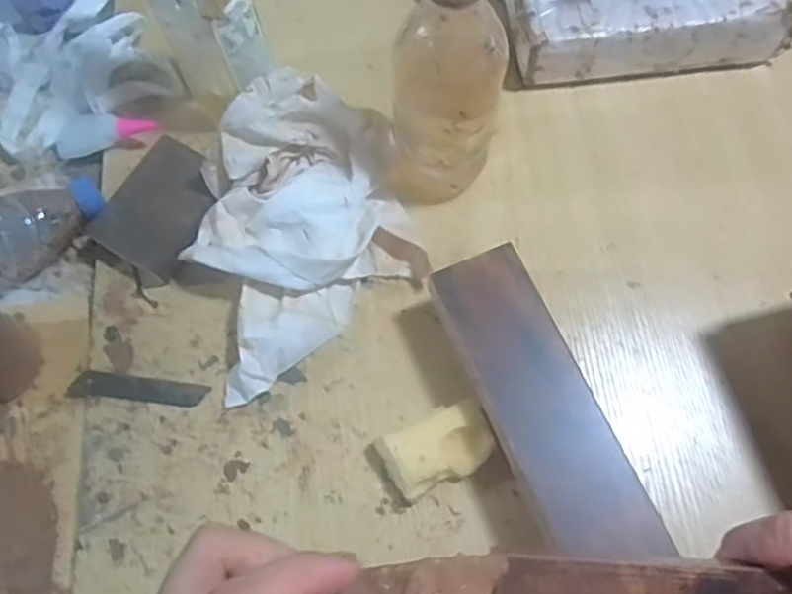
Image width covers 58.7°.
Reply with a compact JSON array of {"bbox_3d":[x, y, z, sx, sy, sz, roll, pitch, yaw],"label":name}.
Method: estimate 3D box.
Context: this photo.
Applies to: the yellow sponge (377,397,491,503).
[{"bbox_3d":[0.029,0.102,0.472,0.071,0.026,0.045,-27,72,-7],"label":"yellow sponge"}]

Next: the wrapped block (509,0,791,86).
[{"bbox_3d":[0.200,-0.234,0.573,0.213,0.068,0.106,-4,70,1],"label":"wrapped block"}]

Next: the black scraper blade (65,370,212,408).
[{"bbox_3d":[-0.188,0.068,0.511,0.104,0.007,0.017,5,70,5],"label":"black scraper blade"}]

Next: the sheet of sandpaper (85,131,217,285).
[{"bbox_3d":[-0.180,-0.067,0.536,0.067,0.009,0.099,34,91,-6],"label":"sheet of sandpaper"}]

